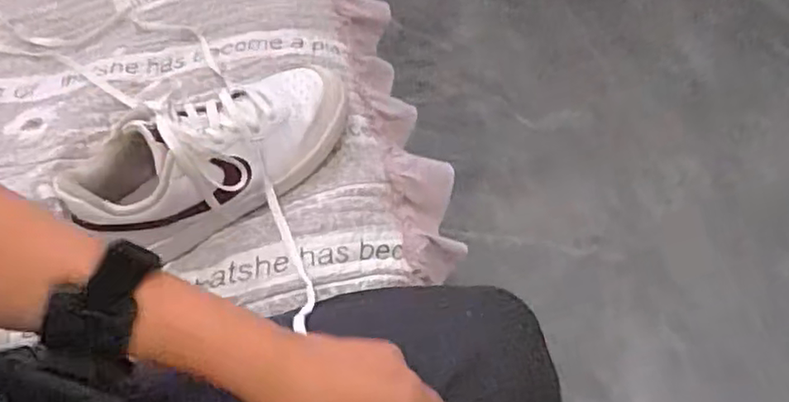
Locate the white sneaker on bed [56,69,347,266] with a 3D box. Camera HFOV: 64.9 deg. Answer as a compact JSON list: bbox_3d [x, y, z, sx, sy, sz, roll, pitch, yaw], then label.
[{"bbox_3d":[-0.138,-0.044,0.512,0.230,0.095,0.086,-30,60,-28],"label":"white sneaker on bed"}]

